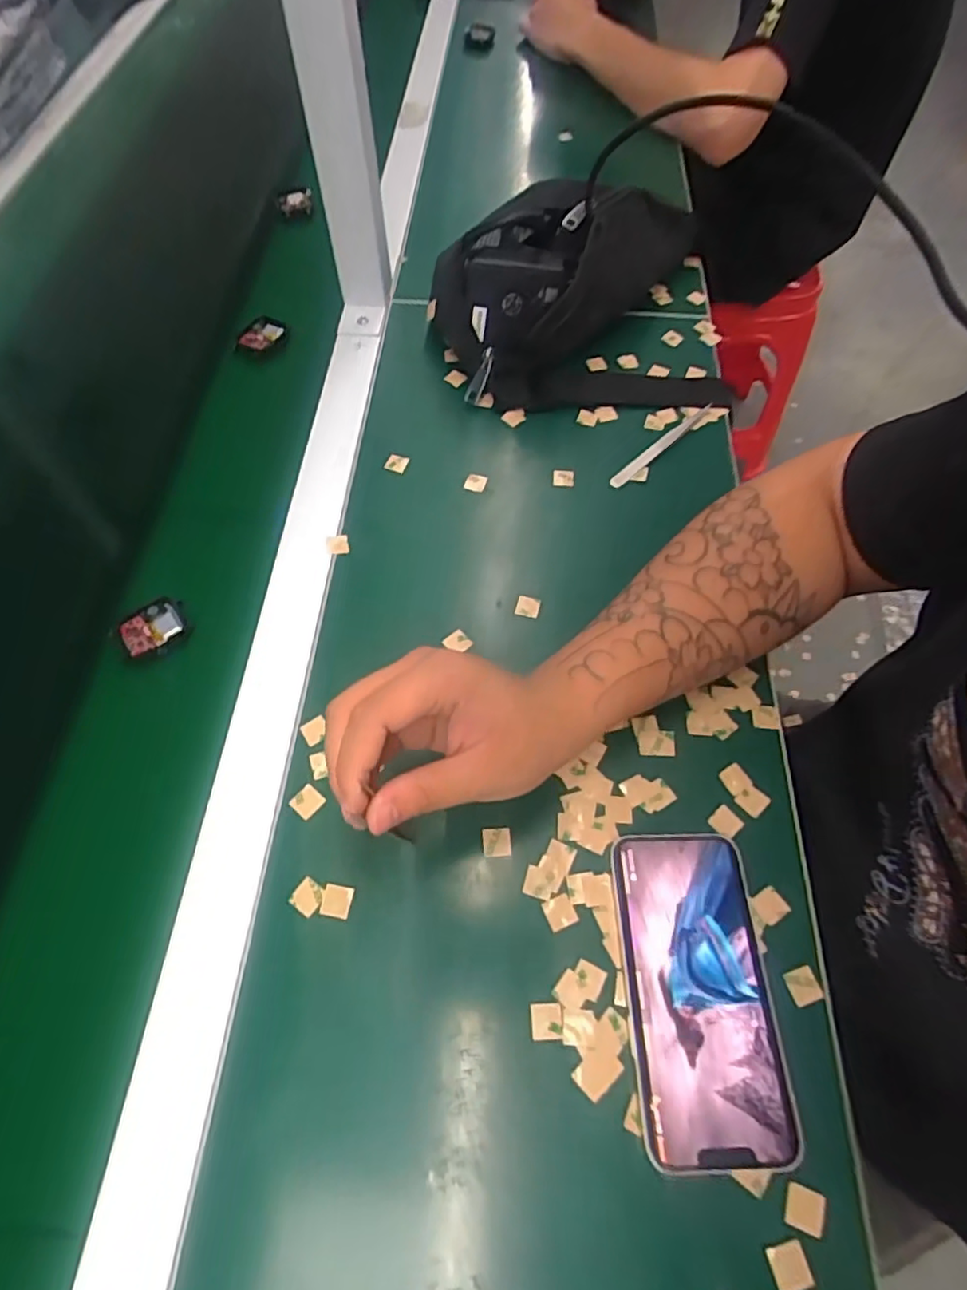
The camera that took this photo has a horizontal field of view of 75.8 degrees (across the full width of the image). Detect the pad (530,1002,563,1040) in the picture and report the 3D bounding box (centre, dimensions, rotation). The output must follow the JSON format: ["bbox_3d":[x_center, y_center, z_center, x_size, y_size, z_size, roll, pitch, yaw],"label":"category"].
[{"bbox_3d":[0.032,0.187,0.310,0.015,0.004,0.016,-2,62,-1],"label":"pad"}]

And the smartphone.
[{"bbox_3d":[0.109,0.172,0.315,0.072,0.011,0.145,-1,62,-1],"label":"smartphone"}]

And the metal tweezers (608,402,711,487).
[{"bbox_3d":[0.145,-0.162,0.498,0.123,0.009,0.010,-41,69,-19],"label":"metal tweezers"}]

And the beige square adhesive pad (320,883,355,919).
[{"bbox_3d":[-0.079,0.137,0.333,0.015,0.004,0.016,9,62,5],"label":"beige square adhesive pad"}]

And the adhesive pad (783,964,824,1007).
[{"bbox_3d":[0.164,0.174,0.318,0.015,0.004,0.016,-14,63,-8],"label":"adhesive pad"}]

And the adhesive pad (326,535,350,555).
[{"bbox_3d":[-0.104,-0.071,0.444,0.016,0.004,0.015,-7,74,-16],"label":"adhesive pad"}]

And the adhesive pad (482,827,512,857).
[{"bbox_3d":[0.008,0.111,0.351,0.016,0.004,0.015,-2,62,-1],"label":"adhesive pad"}]

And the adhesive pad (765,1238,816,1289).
[{"bbox_3d":[0.132,0.268,0.268,0.016,0.004,0.015,-11,62,-6],"label":"adhesive pad"}]

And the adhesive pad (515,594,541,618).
[{"bbox_3d":[0.031,-0.027,0.427,0.015,0.005,0.015,16,63,8],"label":"adhesive pad"}]

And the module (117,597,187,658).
[{"bbox_3d":[-0.219,-0.010,0.410,0.043,0.005,0.039,-28,65,-14],"label":"module"}]

